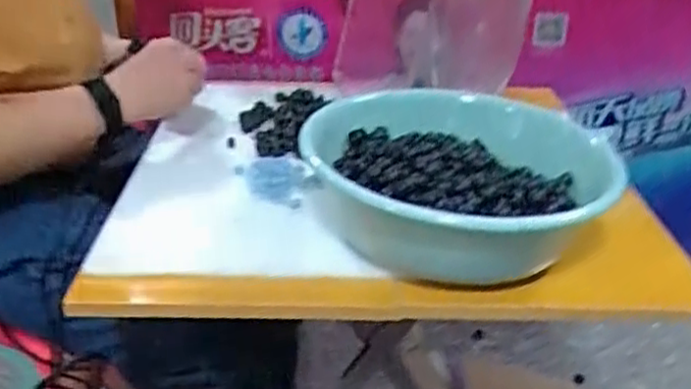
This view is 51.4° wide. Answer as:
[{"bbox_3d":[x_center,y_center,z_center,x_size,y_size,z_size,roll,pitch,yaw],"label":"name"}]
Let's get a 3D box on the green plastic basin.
[{"bbox_3d":[0.120,-0.020,0.740,0.258,0.109,0.318,-12,30,-25],"label":"green plastic basin"}]

